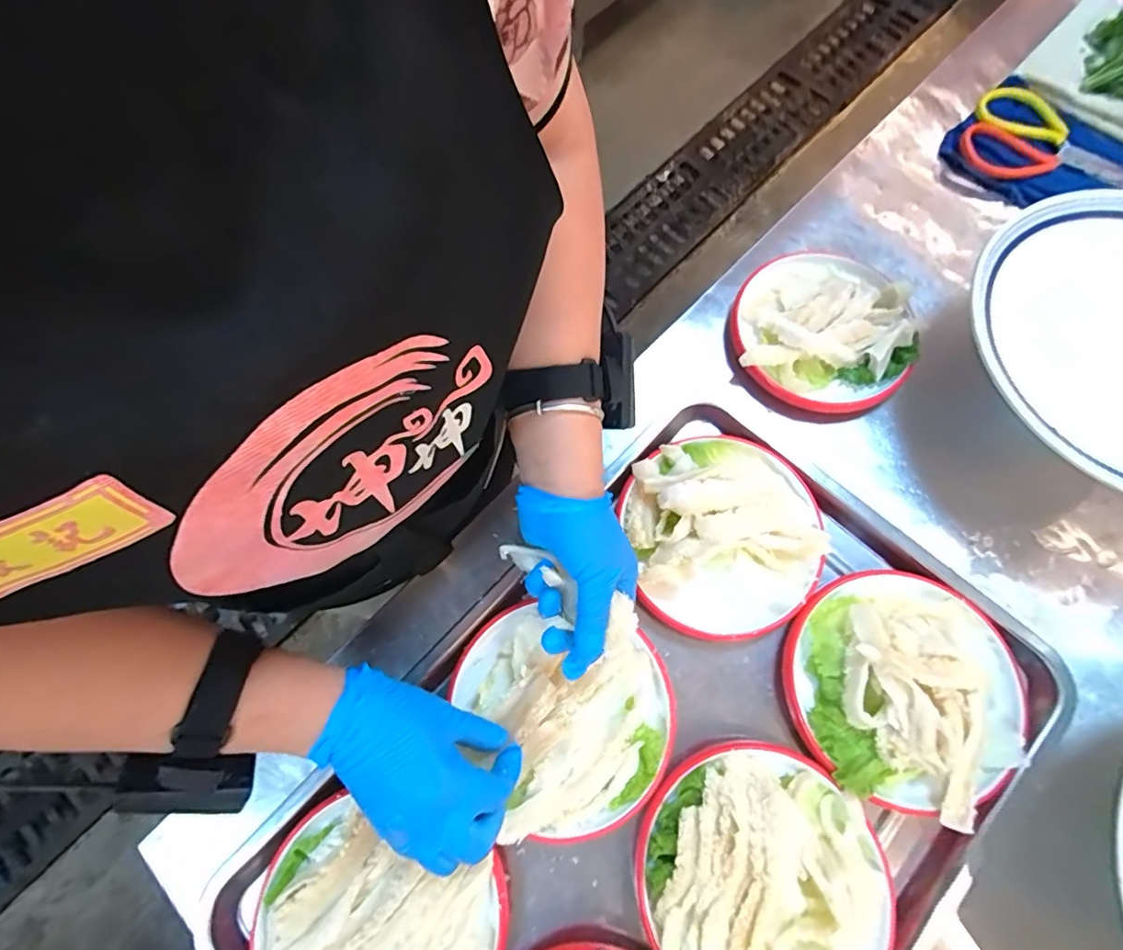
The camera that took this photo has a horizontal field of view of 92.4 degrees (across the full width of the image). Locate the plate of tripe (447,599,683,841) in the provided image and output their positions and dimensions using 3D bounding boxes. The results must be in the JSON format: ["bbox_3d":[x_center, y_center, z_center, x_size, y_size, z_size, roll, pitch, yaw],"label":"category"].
[{"bbox_3d":[0.008,0.181,0.422,0.153,0.030,0.168,0,74,-1],"label":"plate of tripe"}]

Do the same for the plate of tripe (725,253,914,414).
[{"bbox_3d":[0.252,-0.147,0.522,0.159,0.041,0.170,0,74,-1],"label":"plate of tripe"}]

